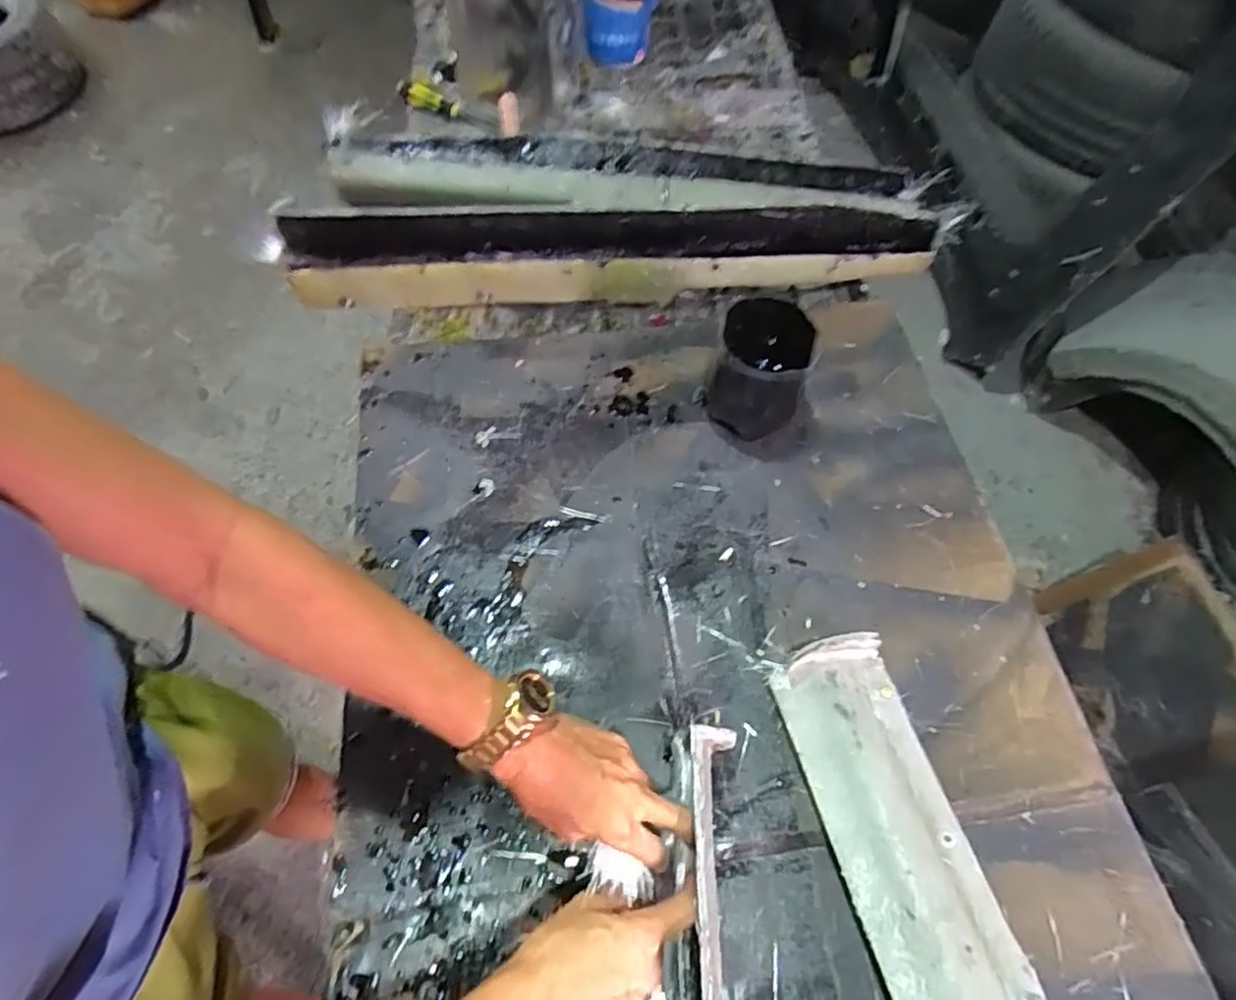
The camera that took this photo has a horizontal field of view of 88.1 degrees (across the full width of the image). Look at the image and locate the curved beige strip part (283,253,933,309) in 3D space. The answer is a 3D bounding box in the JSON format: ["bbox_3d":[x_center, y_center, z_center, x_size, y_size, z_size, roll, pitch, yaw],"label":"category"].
[{"bbox_3d":[-0.011,-0.269,0.784,0.763,0.060,0.021,-2,62,-1],"label":"curved beige strip part"}]

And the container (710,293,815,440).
[{"bbox_3d":[0.149,-0.128,0.677,0.088,0.127,0.100,13,60,7],"label":"container"}]

